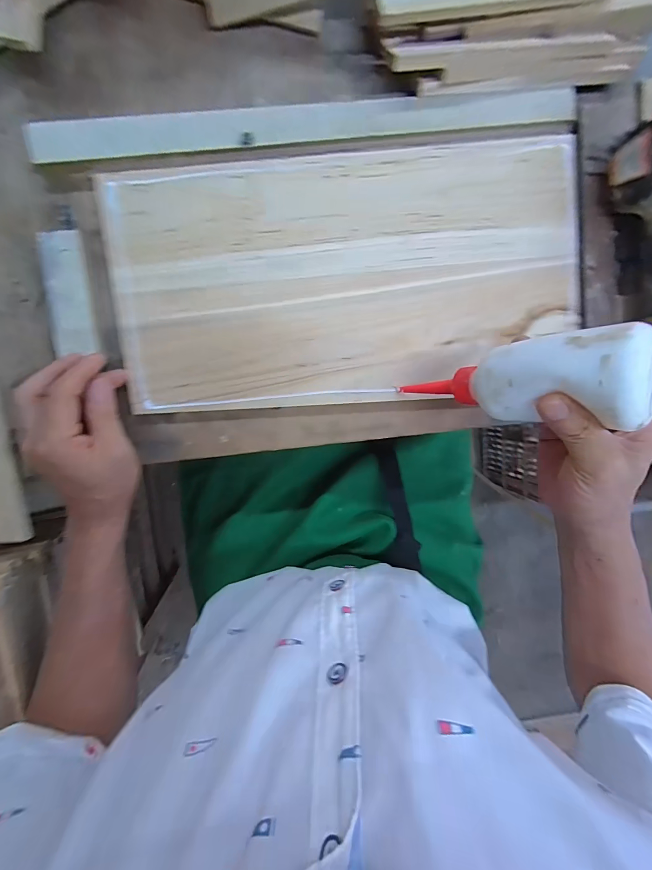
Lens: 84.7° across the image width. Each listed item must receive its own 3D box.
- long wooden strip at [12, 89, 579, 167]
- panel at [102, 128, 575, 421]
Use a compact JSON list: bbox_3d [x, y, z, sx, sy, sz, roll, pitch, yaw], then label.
[{"bbox_3d":[0.000,-0.262,0.300,0.458,0.020,0.024,-9,95,-5],"label":"long wooden strip"},{"bbox_3d":[0.033,-0.139,0.322,0.417,0.018,0.212,-8,95,-5],"label":"panel"}]

